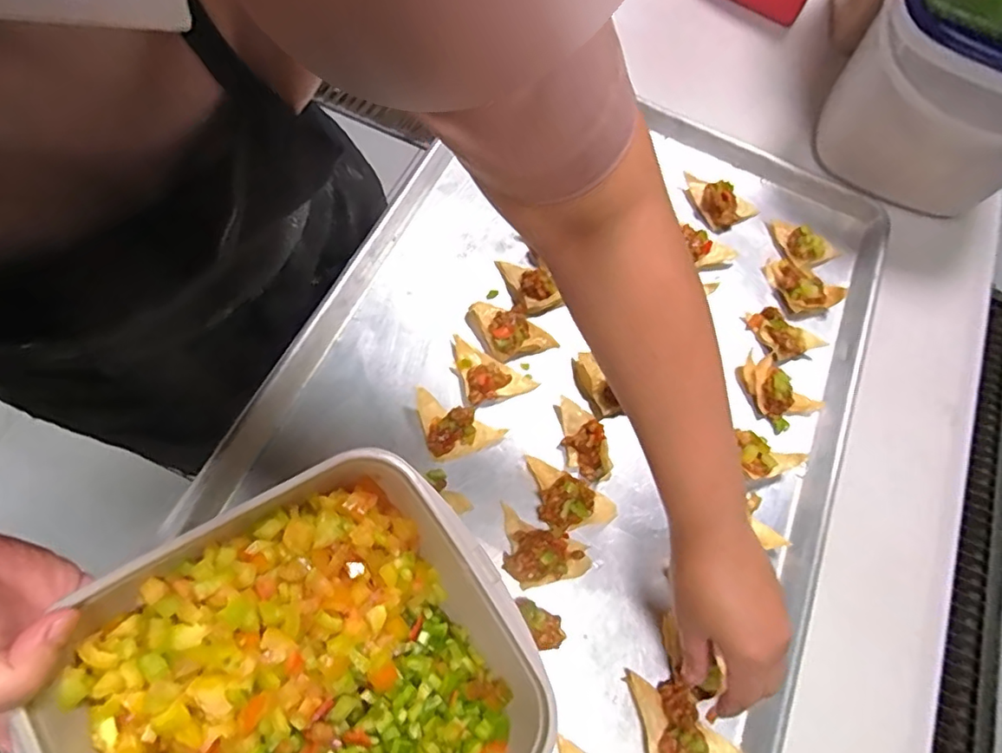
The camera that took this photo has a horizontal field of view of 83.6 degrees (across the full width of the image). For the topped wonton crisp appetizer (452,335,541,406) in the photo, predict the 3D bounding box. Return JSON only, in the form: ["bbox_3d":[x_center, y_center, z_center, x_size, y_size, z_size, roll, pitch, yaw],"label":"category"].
[{"bbox_3d":[-0.014,0.003,0.485,0.079,0.018,0.044,25,68,10],"label":"topped wonton crisp appetizer"}]

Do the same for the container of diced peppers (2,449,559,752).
[{"bbox_3d":[-0.092,0.162,0.284,0.207,0.090,0.207,-32,91,-28],"label":"container of diced peppers"}]

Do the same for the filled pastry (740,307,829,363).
[{"bbox_3d":[0.271,-0.045,0.538,0.052,0.017,0.057,-22,68,-10],"label":"filled pastry"}]

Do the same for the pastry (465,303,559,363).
[{"bbox_3d":[0.008,-0.046,0.500,0.057,0.027,0.063,-27,69,-12],"label":"pastry"}]

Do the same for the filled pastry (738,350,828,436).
[{"bbox_3d":[0.252,0.010,0.511,0.050,0.026,0.070,-32,70,-14],"label":"filled pastry"}]

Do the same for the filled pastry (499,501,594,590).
[{"bbox_3d":[0.029,0.134,0.422,0.075,0.030,0.049,22,67,9],"label":"filled pastry"}]

